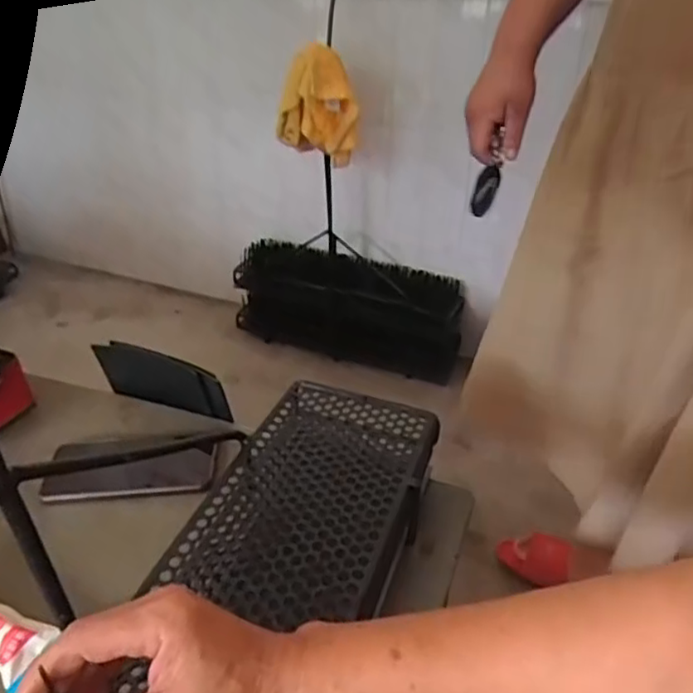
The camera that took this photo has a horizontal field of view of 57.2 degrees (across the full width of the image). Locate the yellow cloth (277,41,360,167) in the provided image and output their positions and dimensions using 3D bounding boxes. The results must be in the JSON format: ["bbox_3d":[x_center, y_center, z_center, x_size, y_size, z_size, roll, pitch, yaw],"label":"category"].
[{"bbox_3d":[-0.056,-0.474,1.253,0.159,0.217,0.068,-7,35,-11],"label":"yellow cloth"}]

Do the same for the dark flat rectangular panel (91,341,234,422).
[{"bbox_3d":[-0.202,0.035,0.692,0.157,0.069,0.013,14,36,20],"label":"dark flat rectangular panel"}]

